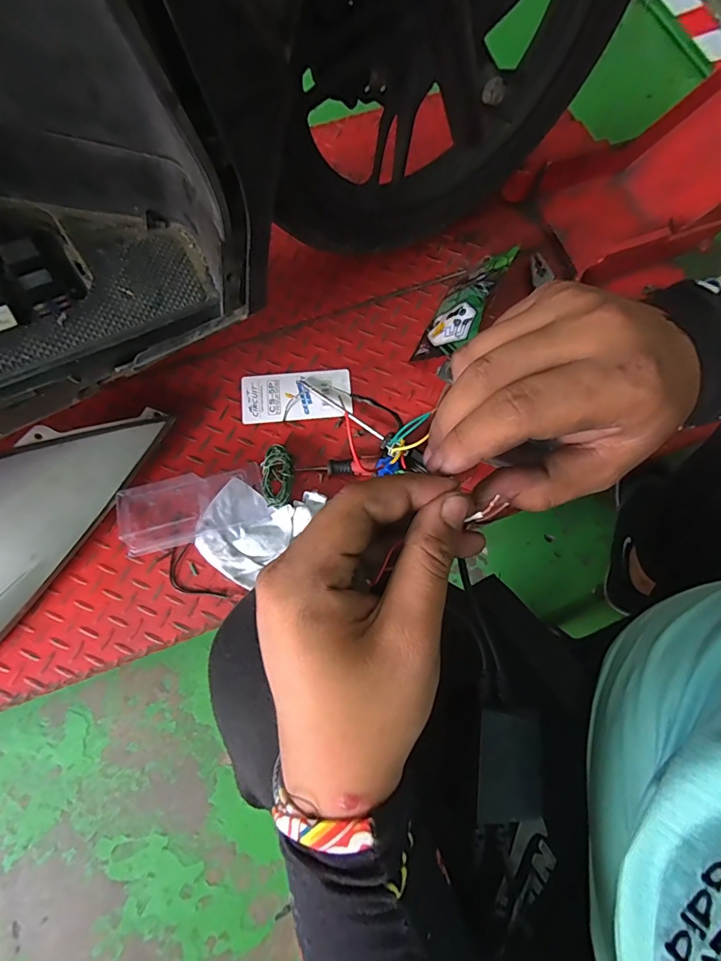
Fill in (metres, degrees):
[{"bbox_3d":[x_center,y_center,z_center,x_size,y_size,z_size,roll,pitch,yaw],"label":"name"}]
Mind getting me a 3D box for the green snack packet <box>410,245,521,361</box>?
[{"bbox_3d":[0.132,-0.231,0.595,0.017,0.102,0.153,34,78,-31],"label":"green snack packet"}]

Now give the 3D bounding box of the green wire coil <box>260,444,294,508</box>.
[{"bbox_3d":[-0.103,-0.006,0.564,0.042,0.028,0.082,6,74,3],"label":"green wire coil"}]

